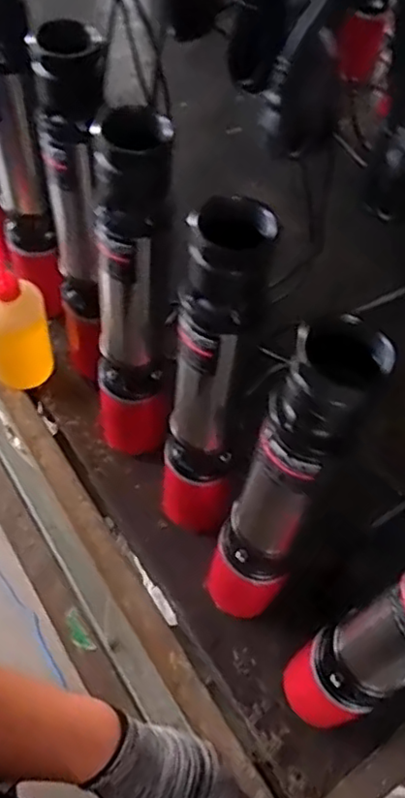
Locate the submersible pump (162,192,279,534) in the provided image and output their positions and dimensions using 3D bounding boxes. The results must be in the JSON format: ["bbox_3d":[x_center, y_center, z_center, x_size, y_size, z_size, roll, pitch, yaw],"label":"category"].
[{"bbox_3d":[0.000,0.007,0.570,0.077,0.413,0.091,7,60,1],"label":"submersible pump"}]

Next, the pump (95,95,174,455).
[{"bbox_3d":[-0.070,-0.068,0.631,0.078,0.442,0.084,3,60,-1],"label":"pump"}]

